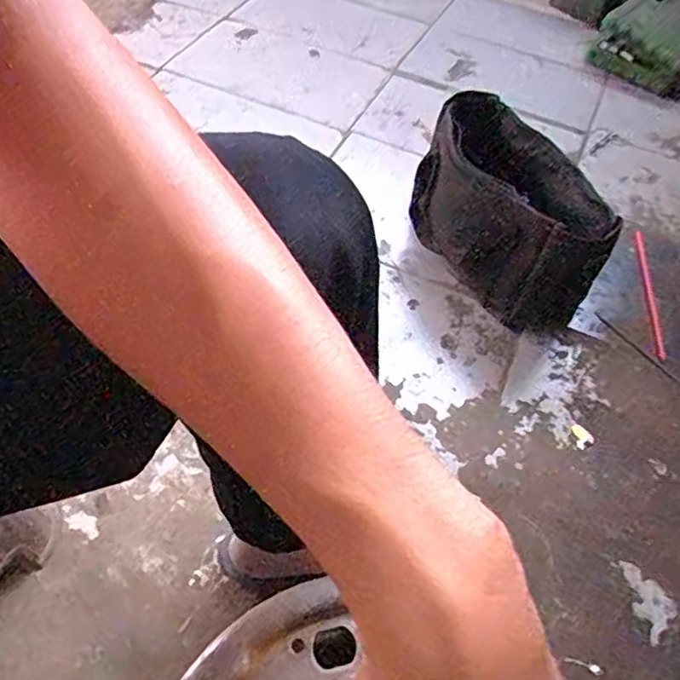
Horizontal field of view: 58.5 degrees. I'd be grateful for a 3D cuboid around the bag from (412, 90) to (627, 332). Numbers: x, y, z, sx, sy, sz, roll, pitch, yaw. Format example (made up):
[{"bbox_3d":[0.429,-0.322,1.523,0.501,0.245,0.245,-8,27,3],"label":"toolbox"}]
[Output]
[{"bbox_3d":[0.227,-0.173,0.875,0.117,0.237,0.296,-24,58,-21],"label":"bag"}]

